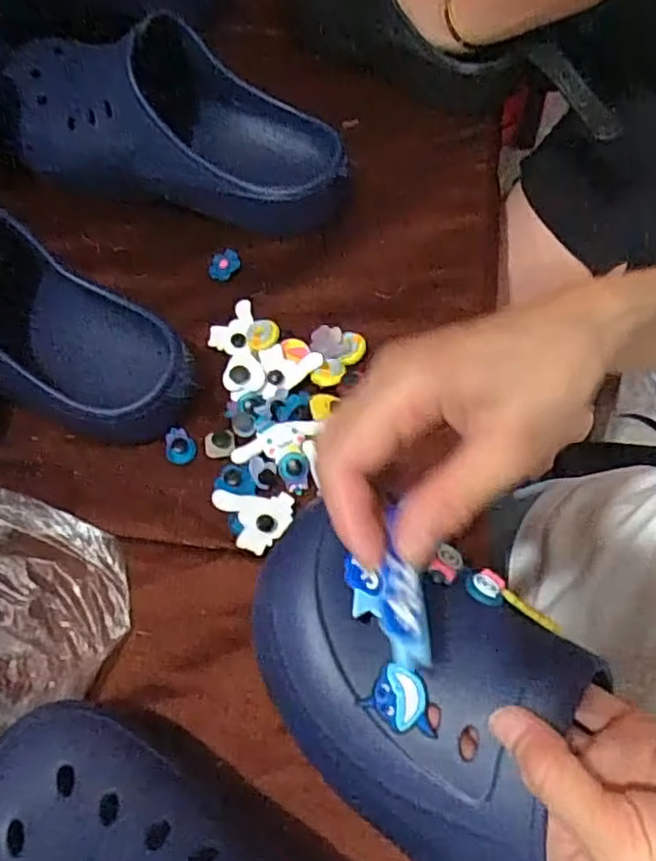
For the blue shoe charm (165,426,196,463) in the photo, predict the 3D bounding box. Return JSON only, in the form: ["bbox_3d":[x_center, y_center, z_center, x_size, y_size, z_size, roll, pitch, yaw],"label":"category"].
[{"bbox_3d":[-0.096,0.010,0.432,0.018,0.009,0.022,-25,60,-13],"label":"blue shoe charm"}]

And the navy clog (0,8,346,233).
[{"bbox_3d":[-0.138,-0.242,0.517,0.322,0.097,0.110,20,63,15],"label":"navy clog"}]

